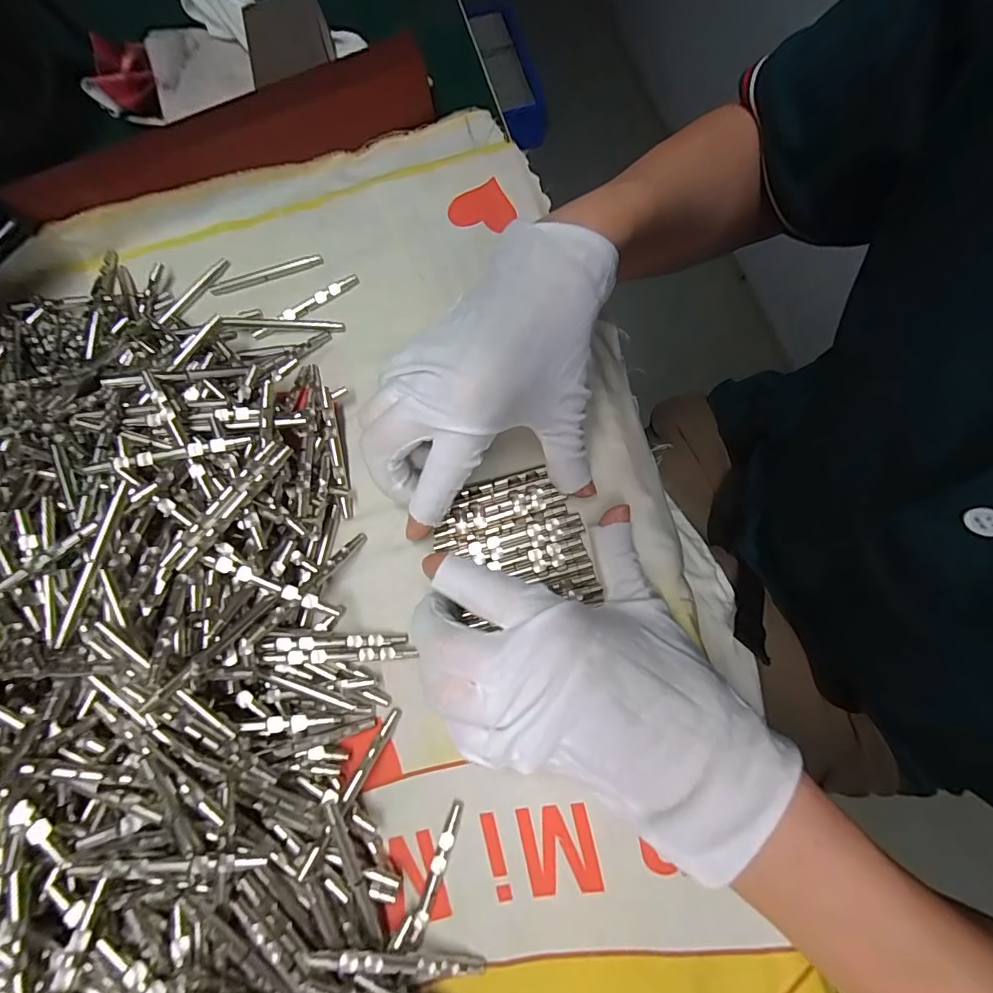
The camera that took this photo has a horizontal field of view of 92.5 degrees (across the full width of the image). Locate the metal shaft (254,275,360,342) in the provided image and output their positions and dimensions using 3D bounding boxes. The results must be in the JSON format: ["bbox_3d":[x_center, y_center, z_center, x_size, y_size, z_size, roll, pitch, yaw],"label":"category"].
[{"bbox_3d":[-0.110,-0.111,0.275,0.068,0.004,0.008,-35,75,-7],"label":"metal shaft"}]

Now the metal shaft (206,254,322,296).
[{"bbox_3d":[-0.137,-0.132,0.283,0.067,0.004,0.007,-19,74,-3],"label":"metal shaft"}]

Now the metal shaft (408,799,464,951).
[{"bbox_3d":[-0.026,0.160,0.203,0.005,0.004,0.055,18,76,8],"label":"metal shaft"}]

